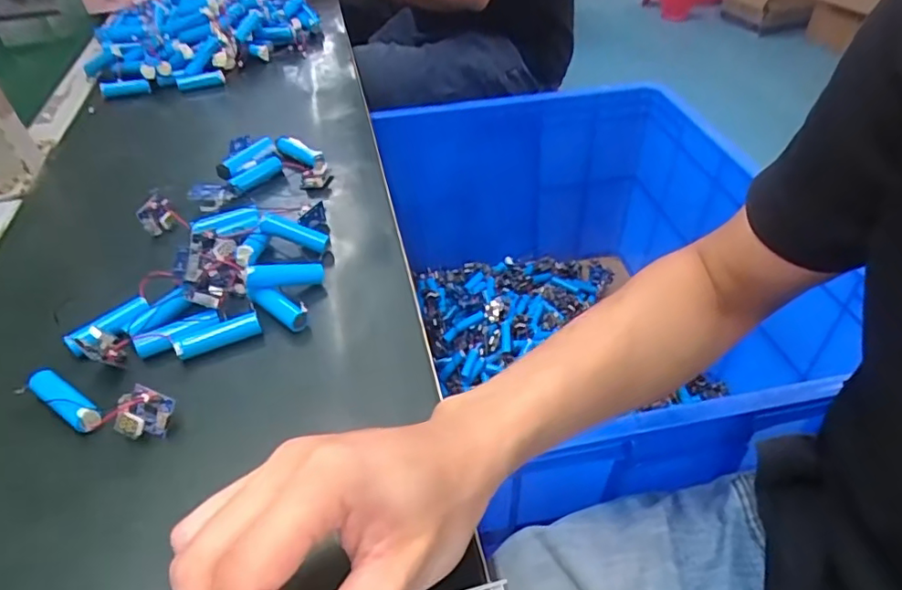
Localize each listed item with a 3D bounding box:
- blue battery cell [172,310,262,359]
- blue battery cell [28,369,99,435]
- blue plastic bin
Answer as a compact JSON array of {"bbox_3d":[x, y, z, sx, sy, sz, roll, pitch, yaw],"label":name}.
[{"bbox_3d":[-0.143,0.025,0.357,0.050,0.016,0.011,-19,45,-18],"label":"blue battery cell"},{"bbox_3d":[-0.215,0.059,0.322,0.060,0.017,0.015,24,49,26],"label":"blue battery cell"},{"bbox_3d":[0.187,-0.001,0.779,0.417,0.315,0.610,-12,44,-10],"label":"blue plastic bin"}]

